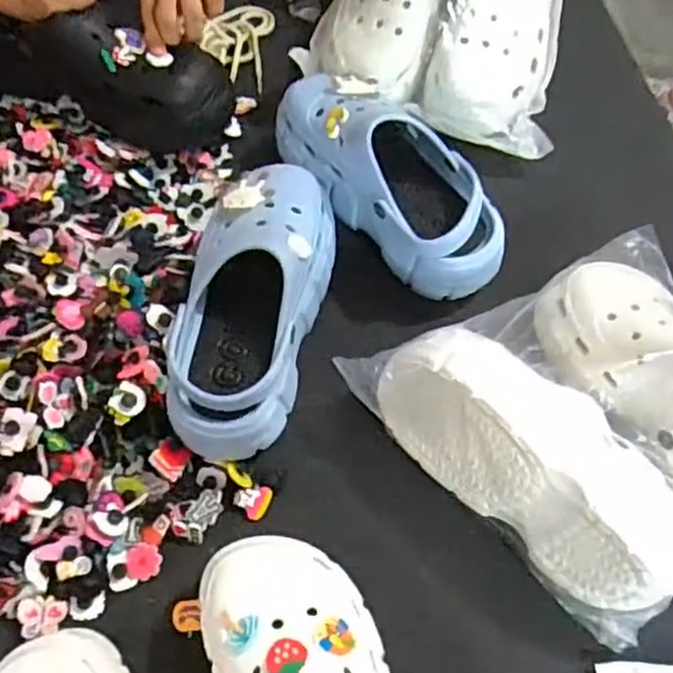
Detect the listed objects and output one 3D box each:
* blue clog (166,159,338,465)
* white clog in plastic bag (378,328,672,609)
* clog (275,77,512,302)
[{"bbox_3d":[-0.071,-0.032,0.583,0.109,0.095,0.258,13,64,4],"label":"blue clog"},{"bbox_3d":[0.149,0.083,0.521,0.253,0.081,0.111,40,69,16],"label":"white clog in plastic bag"},{"bbox_3d":[0.051,-0.155,0.644,0.103,0.087,0.256,-36,70,-18],"label":"clog"}]

